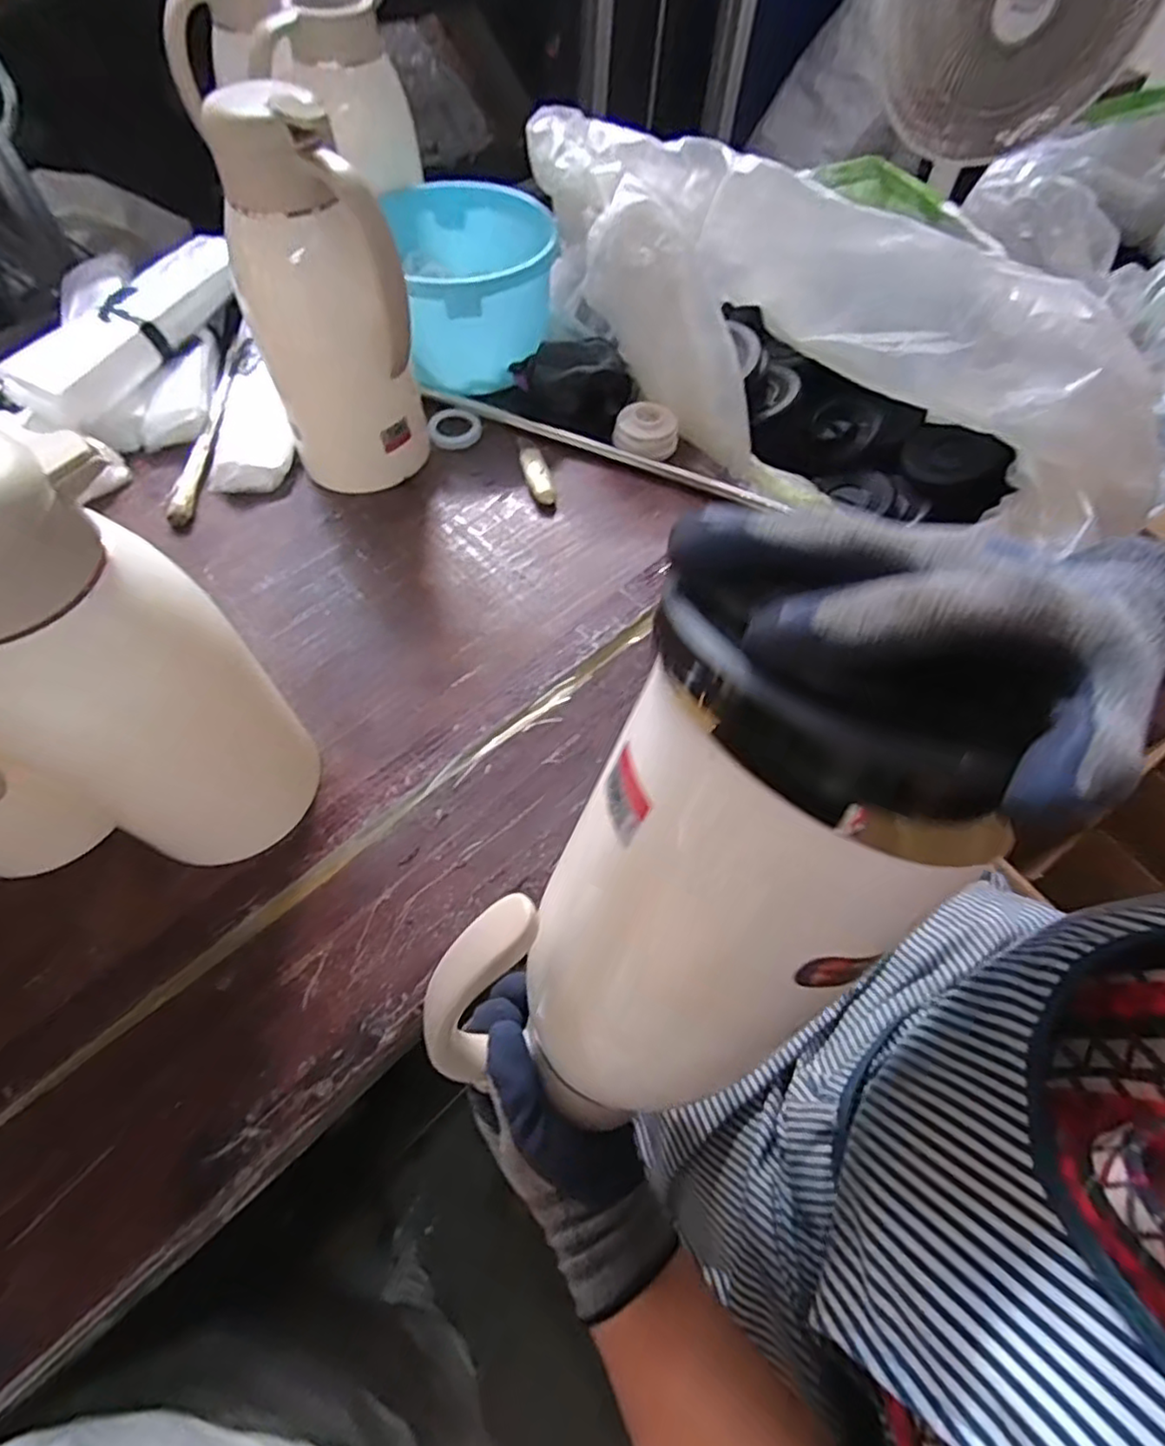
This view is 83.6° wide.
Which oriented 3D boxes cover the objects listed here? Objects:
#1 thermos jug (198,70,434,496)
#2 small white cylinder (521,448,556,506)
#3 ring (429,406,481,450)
[{"bbox_3d":[-0.213,-0.334,0.549,0.124,0.275,0.104,-24,62,-14],"label":"thermos jug"},{"bbox_3d":[-0.046,-0.251,0.658,0.021,0.014,0.075,-16,61,-10],"label":"small white cylinder"},{"bbox_3d":[-0.135,-0.316,0.694,0.055,0.009,0.058,0,59,0],"label":"ring"}]

